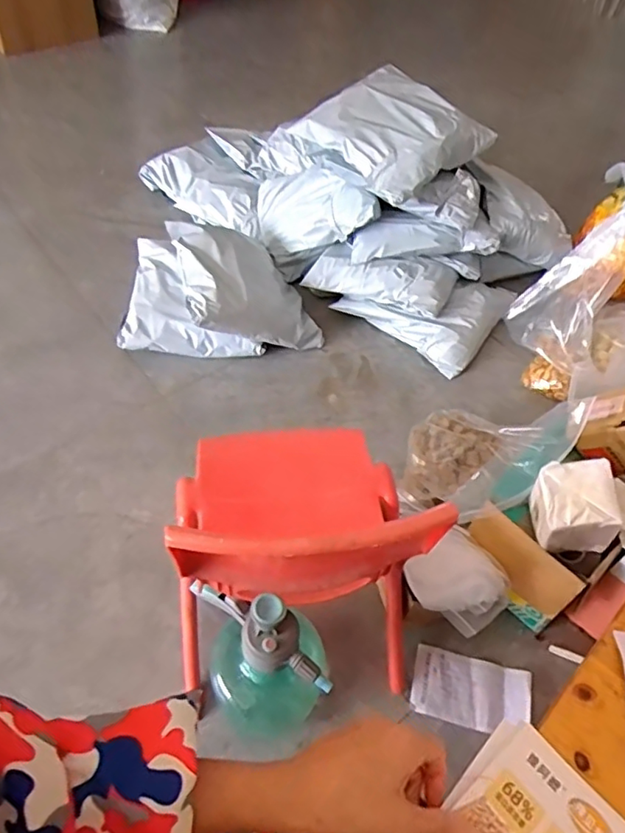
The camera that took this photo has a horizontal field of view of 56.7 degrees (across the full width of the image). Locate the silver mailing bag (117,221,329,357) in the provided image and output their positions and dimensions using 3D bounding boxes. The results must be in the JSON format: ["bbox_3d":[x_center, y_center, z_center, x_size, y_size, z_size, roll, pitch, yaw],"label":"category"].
[{"bbox_3d":[-0.191,-0.267,1.275,0.421,0.155,0.280,5,52,-1],"label":"silver mailing bag"}]

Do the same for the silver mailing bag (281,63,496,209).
[{"bbox_3d":[0.176,-0.632,1.276,0.320,0.102,0.314,-31,61,-26],"label":"silver mailing bag"}]

